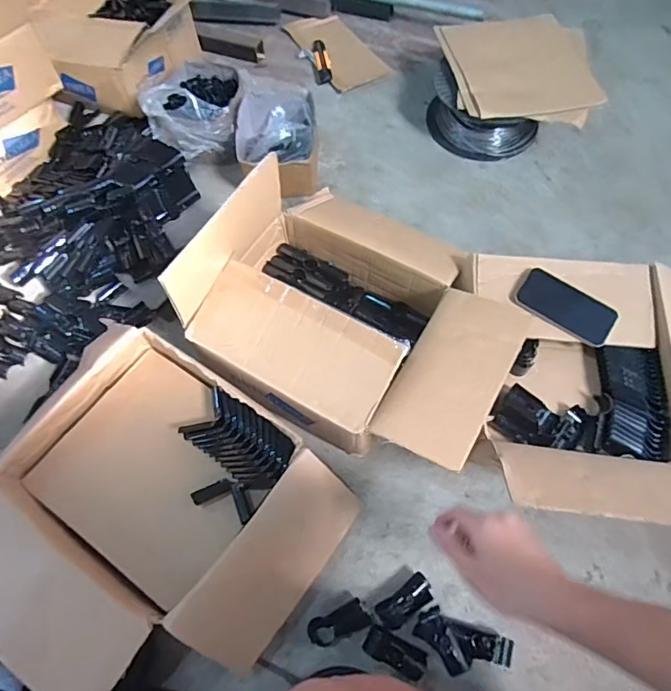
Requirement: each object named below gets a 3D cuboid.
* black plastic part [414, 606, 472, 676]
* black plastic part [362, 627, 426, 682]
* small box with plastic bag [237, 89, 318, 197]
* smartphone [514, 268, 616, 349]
[{"bbox_3d":[0.145,0.396,0.670,0.042,0.045,0.081,-36,69,-14],"label":"black plastic part"},{"bbox_3d":[0.081,0.414,0.673,0.084,0.017,0.034,24,68,13],"label":"black plastic part"},{"bbox_3d":[-0.118,-0.427,1.024,0.158,0.143,0.222,-1,65,2],"label":"small box with plastic bag"},{"bbox_3d":[0.352,-0.059,0.765,0.141,0.010,0.068,31,83,16],"label":"smartphone"}]

